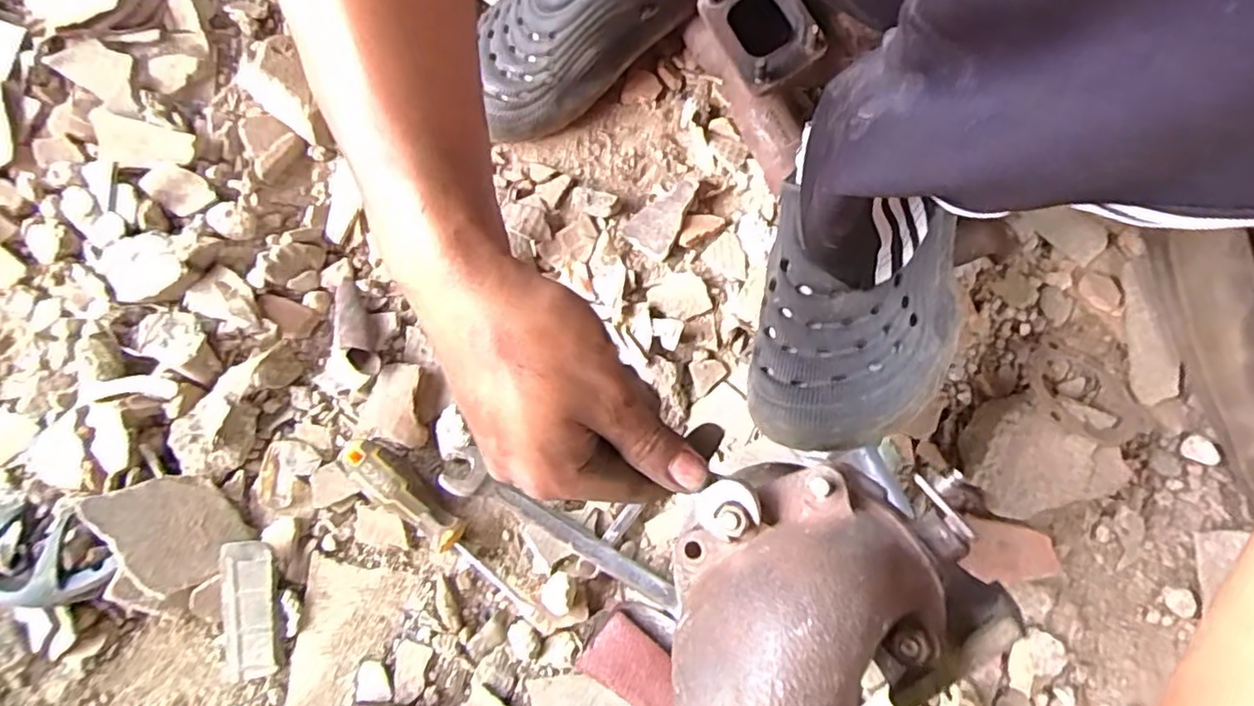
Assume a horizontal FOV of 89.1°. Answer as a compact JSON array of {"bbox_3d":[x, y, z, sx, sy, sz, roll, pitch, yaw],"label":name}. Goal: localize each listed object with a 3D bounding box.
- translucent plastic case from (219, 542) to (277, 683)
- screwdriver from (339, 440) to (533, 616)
[{"bbox_3d":[-0.244,0.166,0.410,0.030,0.008,0.085,-4,89,-3],"label":"translucent plastic case"},{"bbox_3d":[-0.126,0.116,0.429,0.162,0.028,0.025,37,76,9],"label":"screwdriver"}]

